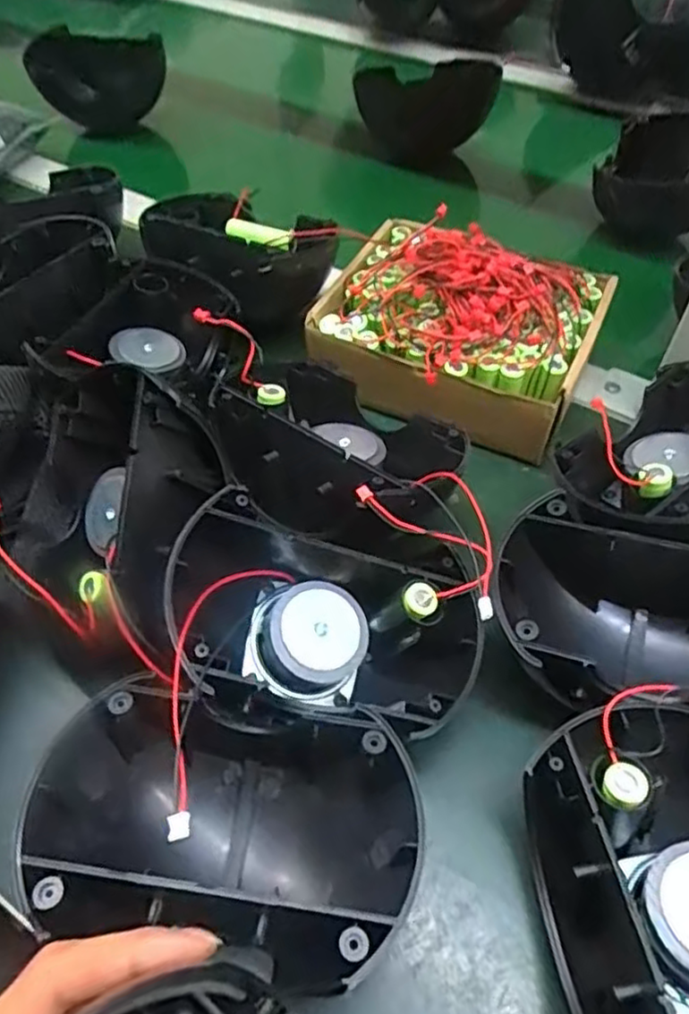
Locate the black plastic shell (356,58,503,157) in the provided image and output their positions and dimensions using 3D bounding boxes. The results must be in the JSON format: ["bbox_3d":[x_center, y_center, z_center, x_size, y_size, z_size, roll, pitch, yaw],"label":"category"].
[{"bbox_3d":[0.075,-0.371,0.632,0.123,0.065,0.049,7,53,6],"label":"black plastic shell"}]

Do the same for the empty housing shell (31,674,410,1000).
[{"bbox_3d":[-0.044,0.122,0.258,0.140,0.070,0.089,7,53,6],"label":"empty housing shell"}]

